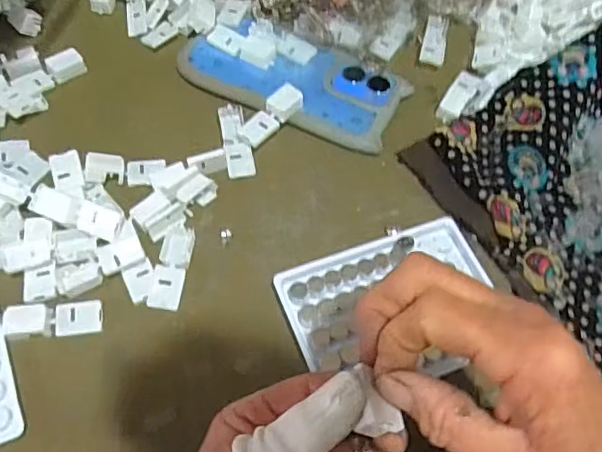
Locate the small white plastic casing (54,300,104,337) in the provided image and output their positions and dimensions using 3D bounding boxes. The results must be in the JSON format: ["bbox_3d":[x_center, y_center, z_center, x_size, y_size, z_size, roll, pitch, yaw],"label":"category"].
[{"bbox_3d":[-0.133,0.055,0.348,0.027,0.004,0.021,-6,61,-7],"label":"small white plastic casing"}]

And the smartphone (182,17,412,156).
[{"bbox_3d":[-0.008,-0.117,0.449,0.171,0.014,0.081,25,62,10],"label":"smartphone"}]

